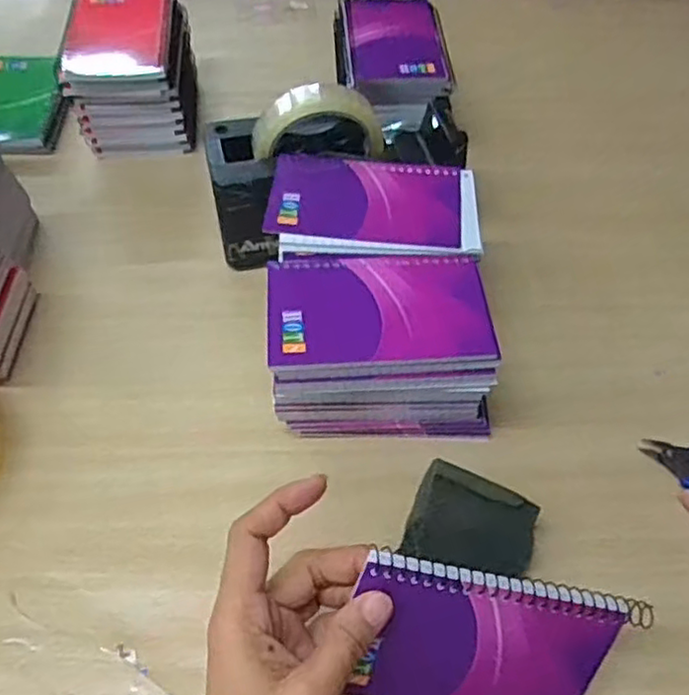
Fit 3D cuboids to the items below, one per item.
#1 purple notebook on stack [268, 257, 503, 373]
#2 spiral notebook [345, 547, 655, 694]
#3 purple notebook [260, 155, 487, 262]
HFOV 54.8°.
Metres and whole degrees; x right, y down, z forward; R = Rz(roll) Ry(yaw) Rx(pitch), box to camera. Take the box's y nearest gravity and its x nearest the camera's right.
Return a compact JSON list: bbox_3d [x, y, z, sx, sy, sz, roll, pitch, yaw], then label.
[{"bbox_3d":[0.021,-0.023,0.399,0.130,0.005,0.079,-2,54,-2],"label":"purple notebook on stack"},{"bbox_3d":[0.065,0.142,0.315,0.132,0.083,0.005,16,20,-12],"label":"spiral notebook"},{"bbox_3d":[0.020,-0.097,0.450,0.137,0.007,0.091,1,54,0],"label":"purple notebook"}]

